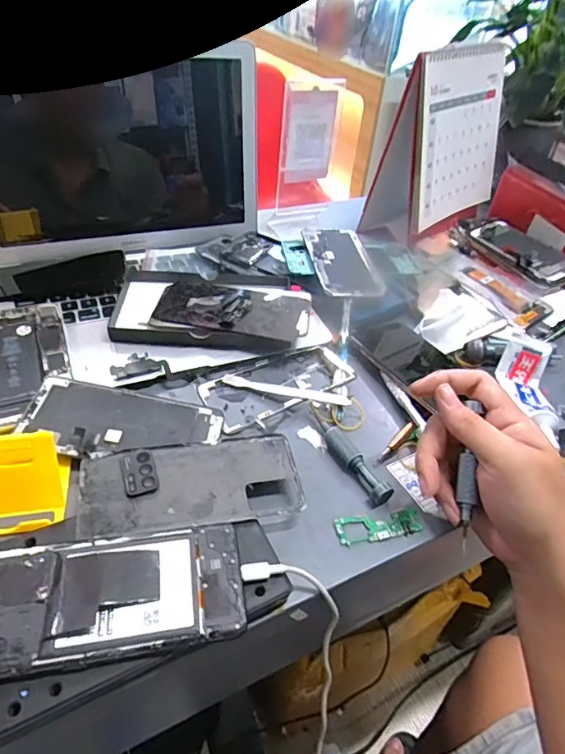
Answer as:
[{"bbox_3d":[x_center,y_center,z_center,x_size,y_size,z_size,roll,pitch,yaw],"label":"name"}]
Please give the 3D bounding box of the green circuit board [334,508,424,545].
[{"bbox_3d":[0.072,0.110,0.357,0.064,0.004,0.020,-4,41,-12],"label":"green circuit board"}]

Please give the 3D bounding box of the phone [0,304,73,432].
[{"bbox_3d":[-0.232,-0.019,0.435,0.072,0.009,0.149,-13,44,-21],"label":"phone"}]

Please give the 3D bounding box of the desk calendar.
[{"bbox_3d":[0.224,-0.320,0.667,0.095,0.203,0.206,34,49,28],"label":"desk calendar"}]

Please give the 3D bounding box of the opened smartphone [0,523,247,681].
[{"bbox_3d":[-0.101,0.128,0.286,0.152,0.008,0.072,-4,41,-12],"label":"opened smartphone"}]

